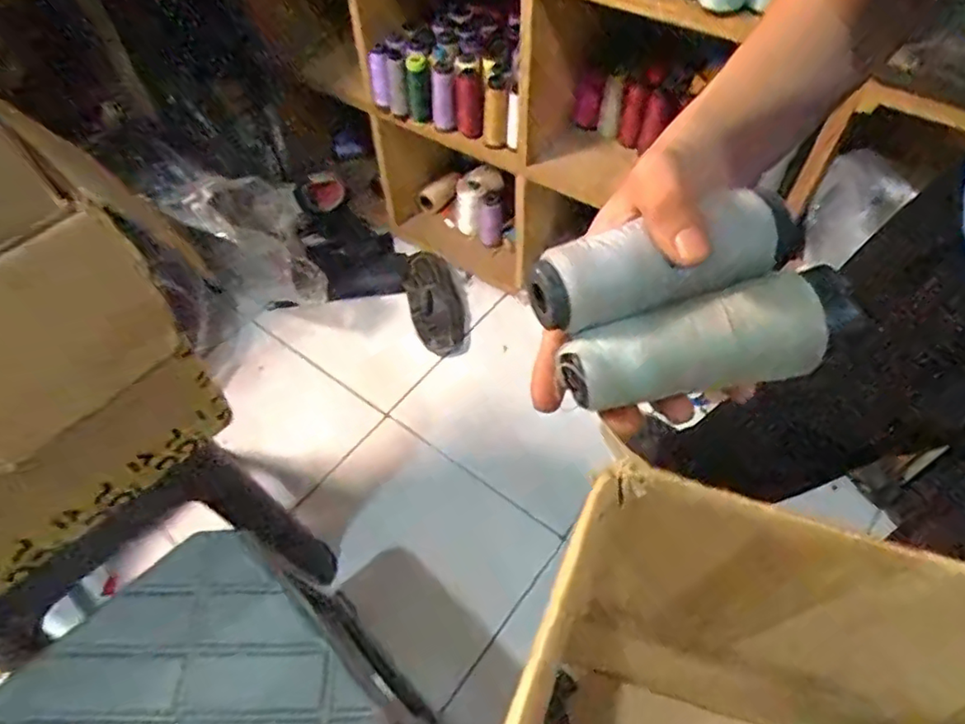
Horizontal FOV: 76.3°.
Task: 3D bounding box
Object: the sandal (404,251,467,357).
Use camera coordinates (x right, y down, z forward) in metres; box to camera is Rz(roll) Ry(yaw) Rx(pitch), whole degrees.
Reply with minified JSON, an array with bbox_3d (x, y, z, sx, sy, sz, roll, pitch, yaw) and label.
[{"bbox_3d":[-0.103,-0.137,1.369,0.122,0.086,0.308,-10,55,-6],"label":"sandal"}]

